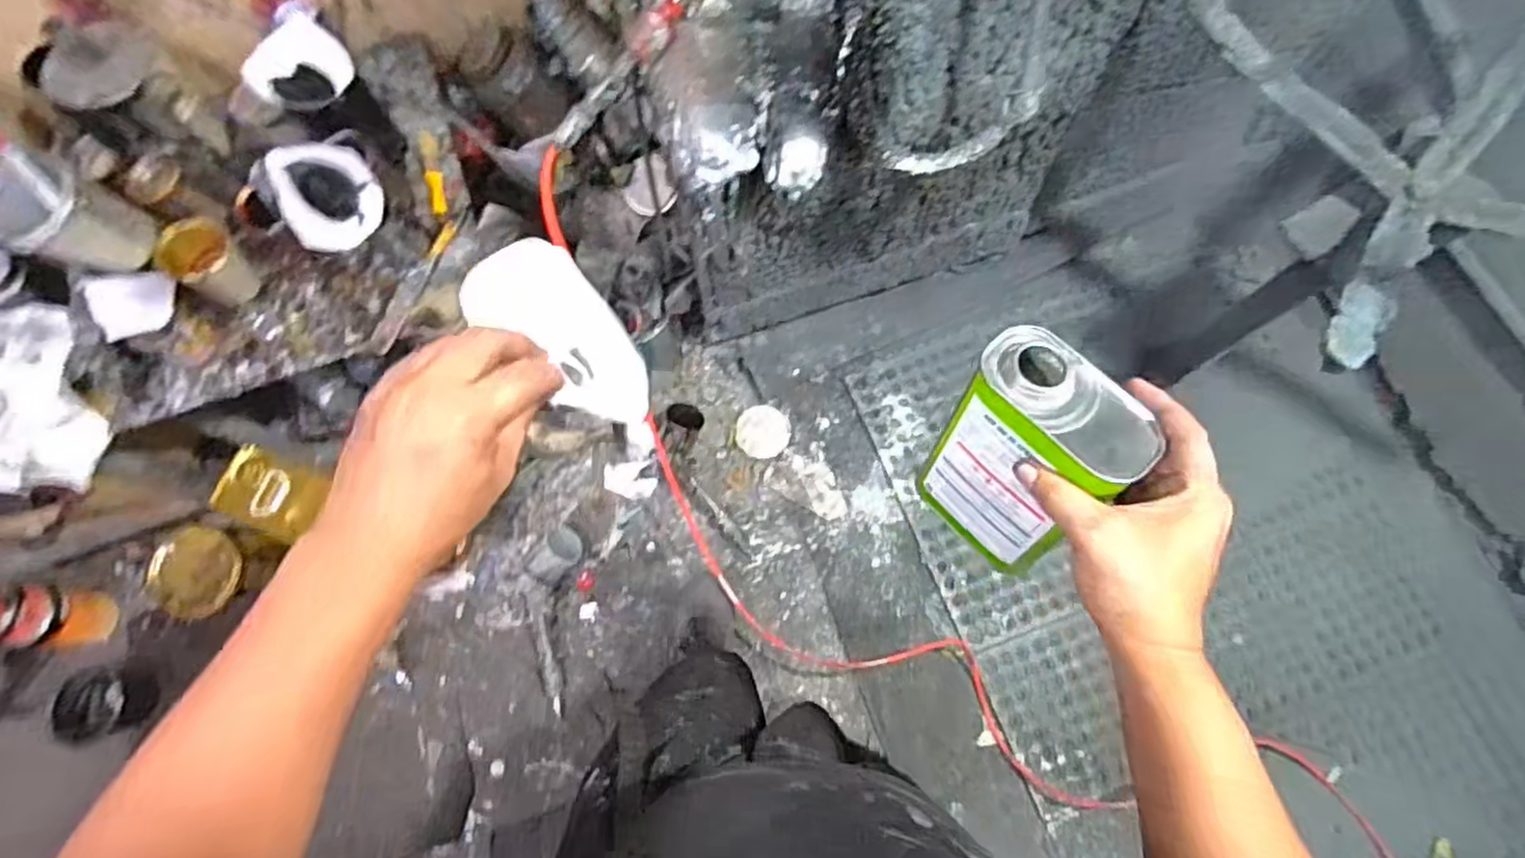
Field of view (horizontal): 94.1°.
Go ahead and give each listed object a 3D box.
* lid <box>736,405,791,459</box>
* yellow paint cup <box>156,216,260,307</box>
[{"bbox_3d":[0.003,0.006,1.496,0.111,0.010,0.110,2,72,2],"label":"lid"},{"bbox_3d":[-0.750,-0.227,0.967,0.077,0.095,0.087,36,76,12],"label":"yellow paint cup"}]

